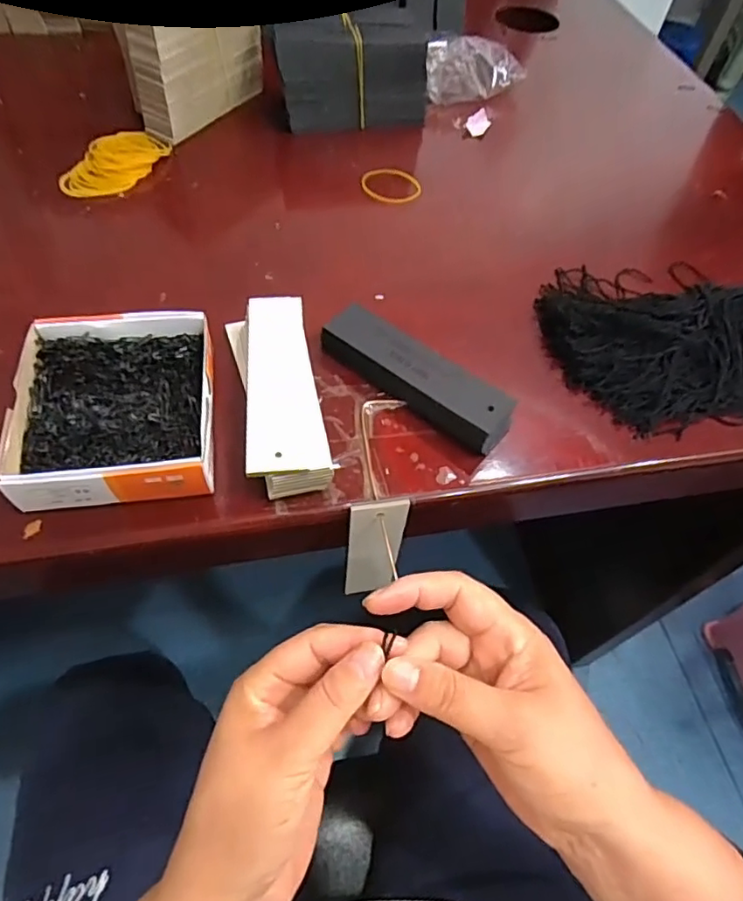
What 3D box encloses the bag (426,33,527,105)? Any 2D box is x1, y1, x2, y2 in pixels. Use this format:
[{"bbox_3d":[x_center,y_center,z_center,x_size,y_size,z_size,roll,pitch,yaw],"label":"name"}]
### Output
[{"bbox_3d":[0.102,-0.388,0.586,0.112,0.039,0.057,-13,59,-13],"label":"bag"}]

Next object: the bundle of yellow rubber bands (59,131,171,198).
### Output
[{"bbox_3d":[-0.209,-0.239,0.474,0.051,0.017,0.093,22,58,9],"label":"bundle of yellow rubber bands"}]

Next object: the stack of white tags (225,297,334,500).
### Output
[{"bbox_3d":[-0.055,-0.035,0.334,0.044,0.028,0.129,-8,58,-10],"label":"stack of white tags"}]

